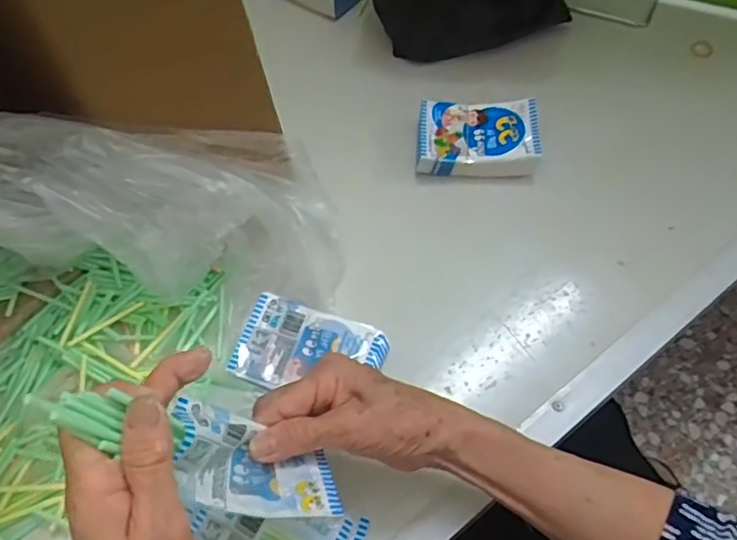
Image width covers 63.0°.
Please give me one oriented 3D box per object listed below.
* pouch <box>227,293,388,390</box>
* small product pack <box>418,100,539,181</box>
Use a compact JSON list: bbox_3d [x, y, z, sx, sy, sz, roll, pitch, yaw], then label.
[{"bbox_3d":[-0.047,0.062,0.460,0.110,0.006,0.068,17,63,13],"label":"pouch"},{"bbox_3d":[0.098,-0.120,0.542,0.104,0.023,0.072,6,61,7],"label":"small product pack"}]

